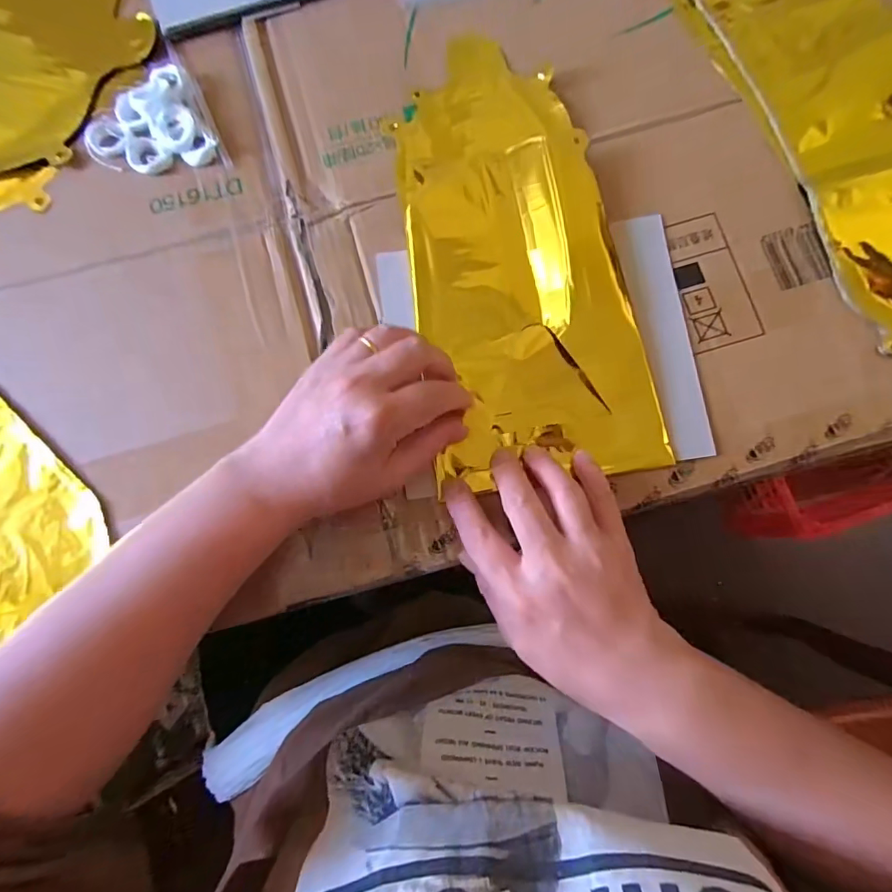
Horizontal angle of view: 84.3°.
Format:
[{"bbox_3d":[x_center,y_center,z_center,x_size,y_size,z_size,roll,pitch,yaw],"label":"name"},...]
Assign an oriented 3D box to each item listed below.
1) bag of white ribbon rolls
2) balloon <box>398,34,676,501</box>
[{"bbox_3d":[-0.210,-0.222,0.346,0.079,0.016,0.078,-29,79,-5],"label":"bag of white ribbon rolls"},{"bbox_3d":[0.039,-0.130,0.324,0.133,0.023,0.309,-14,82,-2],"label":"balloon"}]

